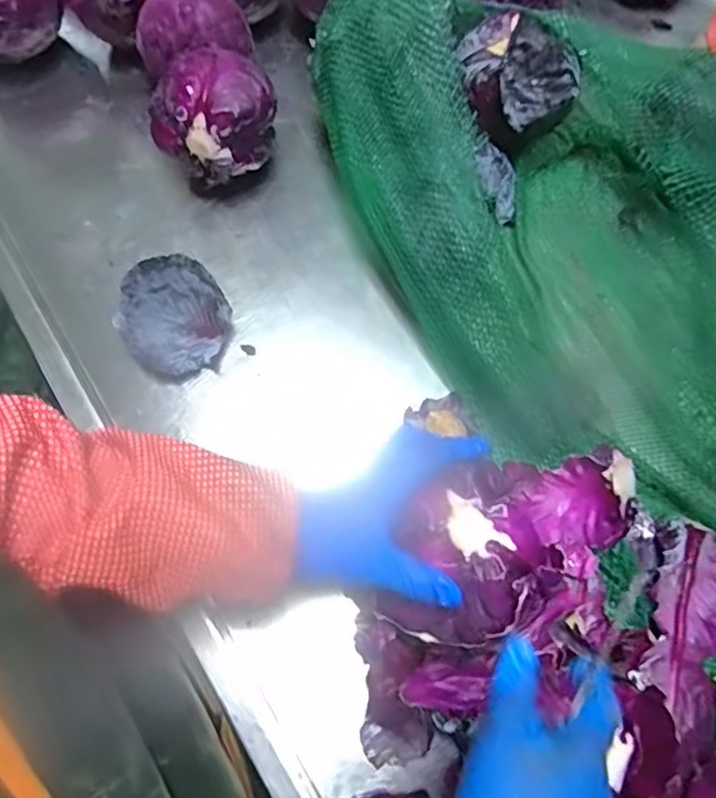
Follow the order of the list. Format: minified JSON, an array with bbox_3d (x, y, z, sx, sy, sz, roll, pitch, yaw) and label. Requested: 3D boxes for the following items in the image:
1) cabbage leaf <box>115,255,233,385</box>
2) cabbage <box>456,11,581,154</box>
[{"bbox_3d":[-0.166,-0.073,0.562,0.094,0.048,0.100,1,68,-1],"label":"cabbage leaf"},{"bbox_3d":[0.152,-0.309,0.603,0.106,0.095,0.103,1,68,-1],"label":"cabbage"}]

